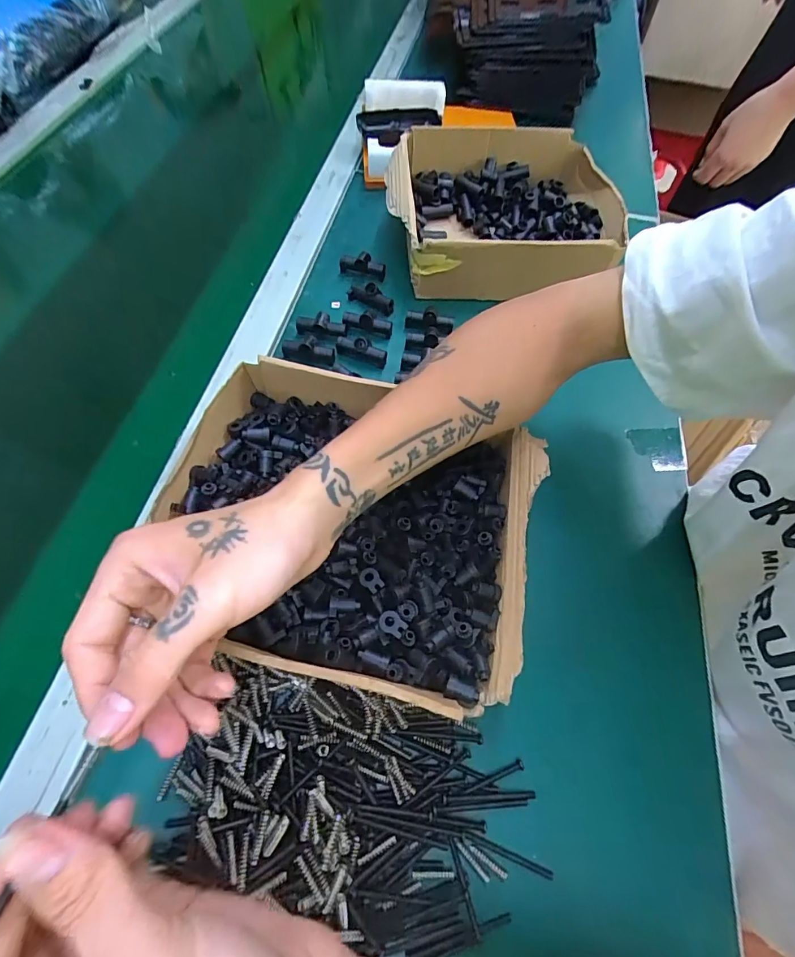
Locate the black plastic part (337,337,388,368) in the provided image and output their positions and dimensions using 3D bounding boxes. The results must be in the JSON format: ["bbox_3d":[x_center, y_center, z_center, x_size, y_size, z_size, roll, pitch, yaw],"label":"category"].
[{"bbox_3d":[-0.036,-0.124,0.427,0.050,0.020,0.015,22,64,10],"label":"black plastic part"}]

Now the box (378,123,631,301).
[{"bbox_3d":[0.121,-0.297,0.494,0.261,0.069,0.201,-2,62,-2],"label":"box"}]

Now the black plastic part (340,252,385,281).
[{"bbox_3d":[-0.038,-0.235,0.485,0.050,0.020,0.019,14,63,6],"label":"black plastic part"}]

